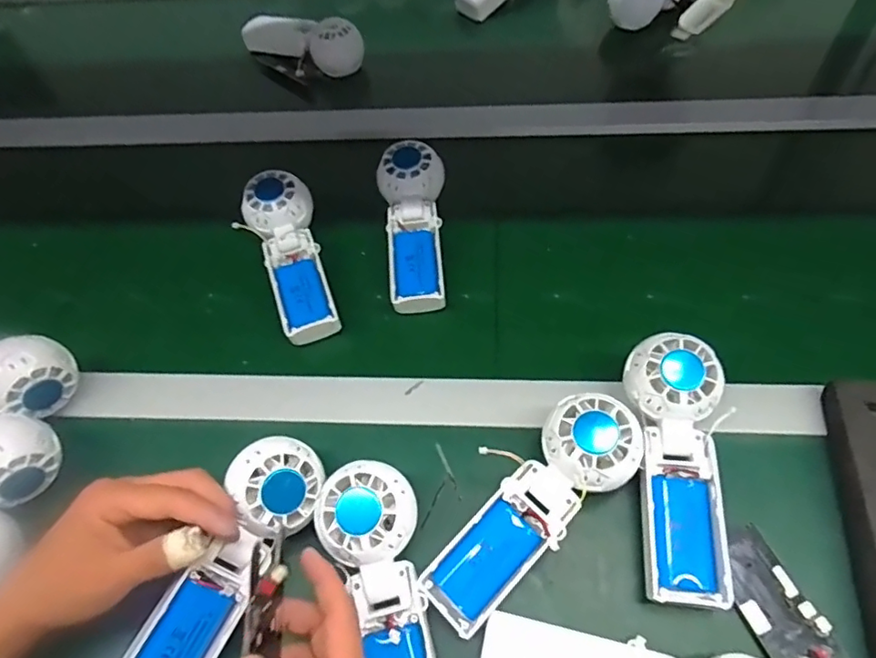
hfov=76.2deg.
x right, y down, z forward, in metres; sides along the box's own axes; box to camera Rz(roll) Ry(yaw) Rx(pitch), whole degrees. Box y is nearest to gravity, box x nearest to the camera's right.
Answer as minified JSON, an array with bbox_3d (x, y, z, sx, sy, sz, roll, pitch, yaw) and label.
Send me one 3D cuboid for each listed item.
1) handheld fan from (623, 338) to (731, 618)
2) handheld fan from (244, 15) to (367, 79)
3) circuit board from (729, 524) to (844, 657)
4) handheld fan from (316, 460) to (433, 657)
[{"bbox_3d":[0.160,0.088,0.372,0.055,0.029,0.168,2,73,5],"label":"handheld fan"},{"bbox_3d":[-0.180,-0.365,0.709,0.164,0.054,0.060,25,61,19],"label":"handheld fan"},{"bbox_3d":[0.211,0.176,0.342,0.039,0.009,0.094,-22,57,-11],"label":"circuit board"},{"bbox_3d":[-0.030,0.167,0.334,0.054,0.025,0.170,-14,72,-6],"label":"handheld fan"}]

